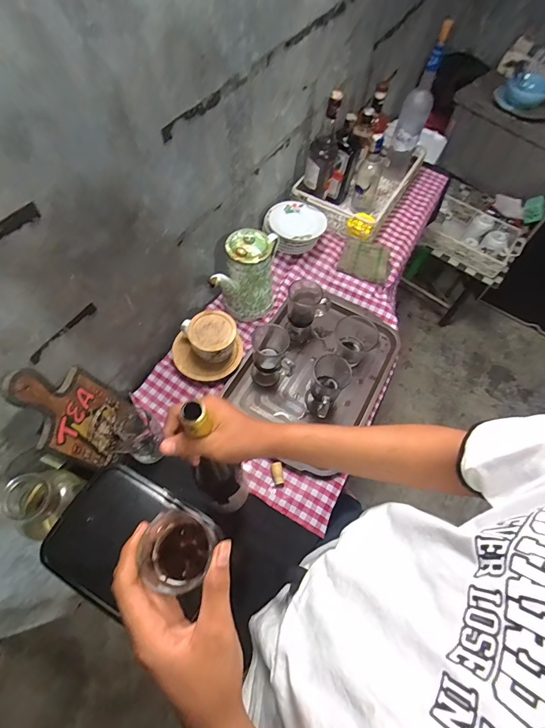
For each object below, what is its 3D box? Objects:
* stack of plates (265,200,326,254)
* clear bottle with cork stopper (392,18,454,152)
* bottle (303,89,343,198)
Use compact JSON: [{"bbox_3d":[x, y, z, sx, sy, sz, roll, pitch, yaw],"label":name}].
[{"bbox_3d":[0.056,-0.358,0.948,0.148,0.086,0.142,29,64,11],"label":"stack of plates"},{"bbox_3d":[0.393,-0.707,0.925,0.074,0.285,0.079,22,63,8],"label":"clear bottle with cork stopper"},{"bbox_3d":[0.126,-0.542,0.873,0.063,0.217,0.080,18,62,6],"label":"bottle"}]

